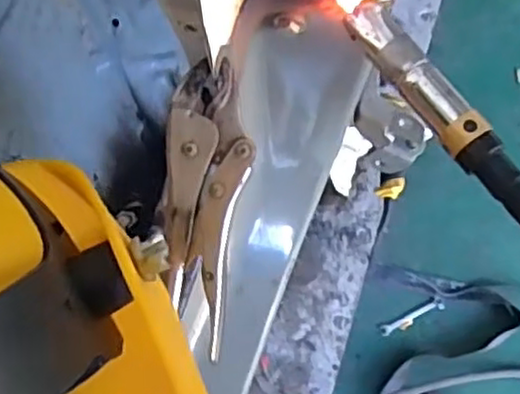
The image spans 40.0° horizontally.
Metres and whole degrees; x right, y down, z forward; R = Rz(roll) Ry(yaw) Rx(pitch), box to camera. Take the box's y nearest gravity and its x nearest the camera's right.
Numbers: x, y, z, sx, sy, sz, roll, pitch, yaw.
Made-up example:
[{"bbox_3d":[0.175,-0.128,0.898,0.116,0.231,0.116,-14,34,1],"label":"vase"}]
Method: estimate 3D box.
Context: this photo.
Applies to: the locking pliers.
[{"bbox_3d":[-0.029,0.004,0.395,0.048,0.013,0.161,3,91,1],"label":"locking pliers"}]

